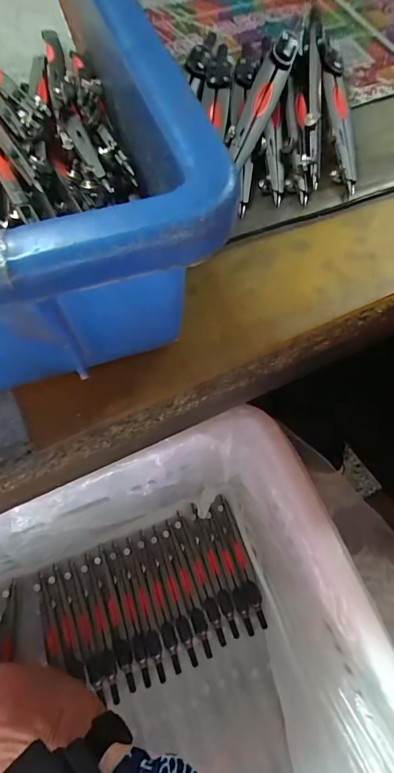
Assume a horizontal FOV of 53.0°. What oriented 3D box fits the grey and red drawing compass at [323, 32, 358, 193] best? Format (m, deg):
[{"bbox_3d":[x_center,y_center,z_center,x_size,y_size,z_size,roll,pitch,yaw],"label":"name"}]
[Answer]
[{"bbox_3d":[0.076,-0.151,0.212,0.016,0.013,0.115,4,66,2],"label":"grey and red drawing compass"}]

